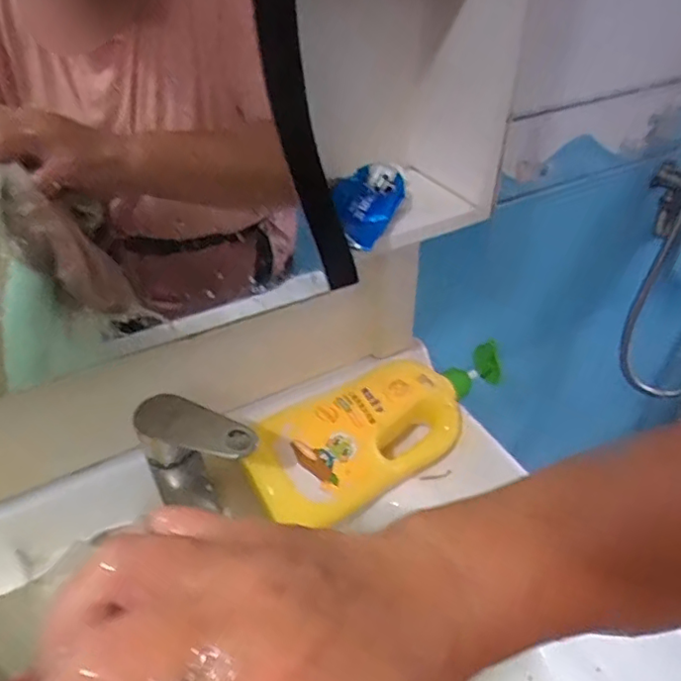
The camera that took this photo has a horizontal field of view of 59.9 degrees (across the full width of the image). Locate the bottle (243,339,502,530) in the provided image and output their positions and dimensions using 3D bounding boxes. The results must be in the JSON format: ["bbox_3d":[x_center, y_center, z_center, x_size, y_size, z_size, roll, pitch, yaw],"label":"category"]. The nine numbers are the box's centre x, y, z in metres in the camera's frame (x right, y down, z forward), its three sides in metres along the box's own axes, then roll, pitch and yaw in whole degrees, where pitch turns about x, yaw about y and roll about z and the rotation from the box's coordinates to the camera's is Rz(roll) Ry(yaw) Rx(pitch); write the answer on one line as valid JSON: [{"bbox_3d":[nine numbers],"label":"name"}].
[{"bbox_3d":[0.026,0.089,0.580,0.240,0.053,0.113,-24,45,-24],"label":"bottle"}]

